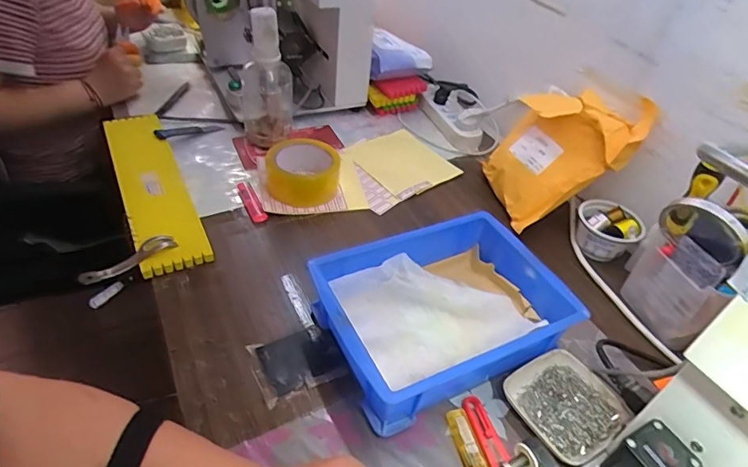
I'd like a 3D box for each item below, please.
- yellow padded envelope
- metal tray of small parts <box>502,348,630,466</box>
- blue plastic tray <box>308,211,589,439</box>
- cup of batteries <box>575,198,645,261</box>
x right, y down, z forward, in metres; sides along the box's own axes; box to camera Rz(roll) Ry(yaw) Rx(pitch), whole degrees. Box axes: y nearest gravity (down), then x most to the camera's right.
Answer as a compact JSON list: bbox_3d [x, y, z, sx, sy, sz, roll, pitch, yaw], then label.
[{"bbox_3d":[0.256,-0.122,0.667,0.053,0.226,0.148,7,51,-52],"label":"yellow padded envelope"},{"bbox_3d":[0.189,0.164,0.471,0.092,0.017,0.096,-20,48,-28],"label":"metal tray of small parts"},{"bbox_3d":[0.073,0.074,0.508,0.244,0.061,0.176,-15,46,-23],"label":"blue plastic tray"},{"bbox_3d":[0.314,-0.005,0.652,0.071,0.055,0.076,8,41,1],"label":"cup of batteries"}]

